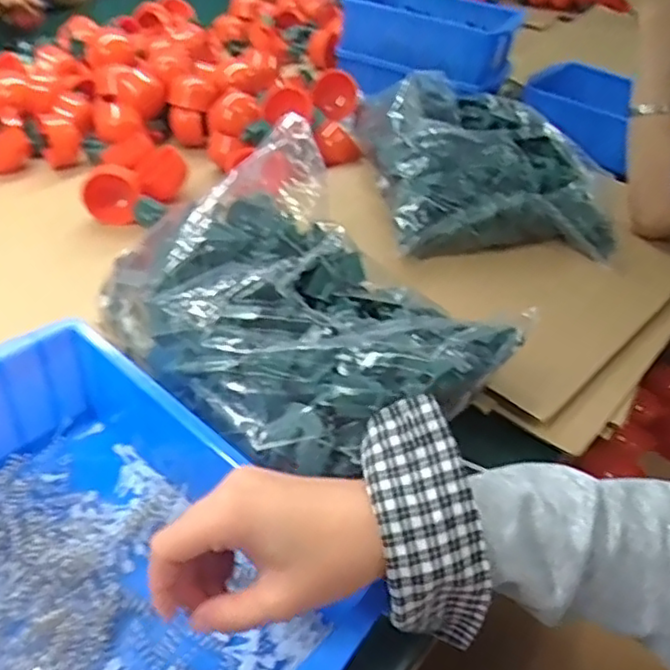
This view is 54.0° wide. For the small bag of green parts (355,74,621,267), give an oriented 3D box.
[{"bbox_3d":[0.170,-0.221,0.769,0.247,0.077,0.320,-2,41,-10],"label":"small bag of green parts"}]

